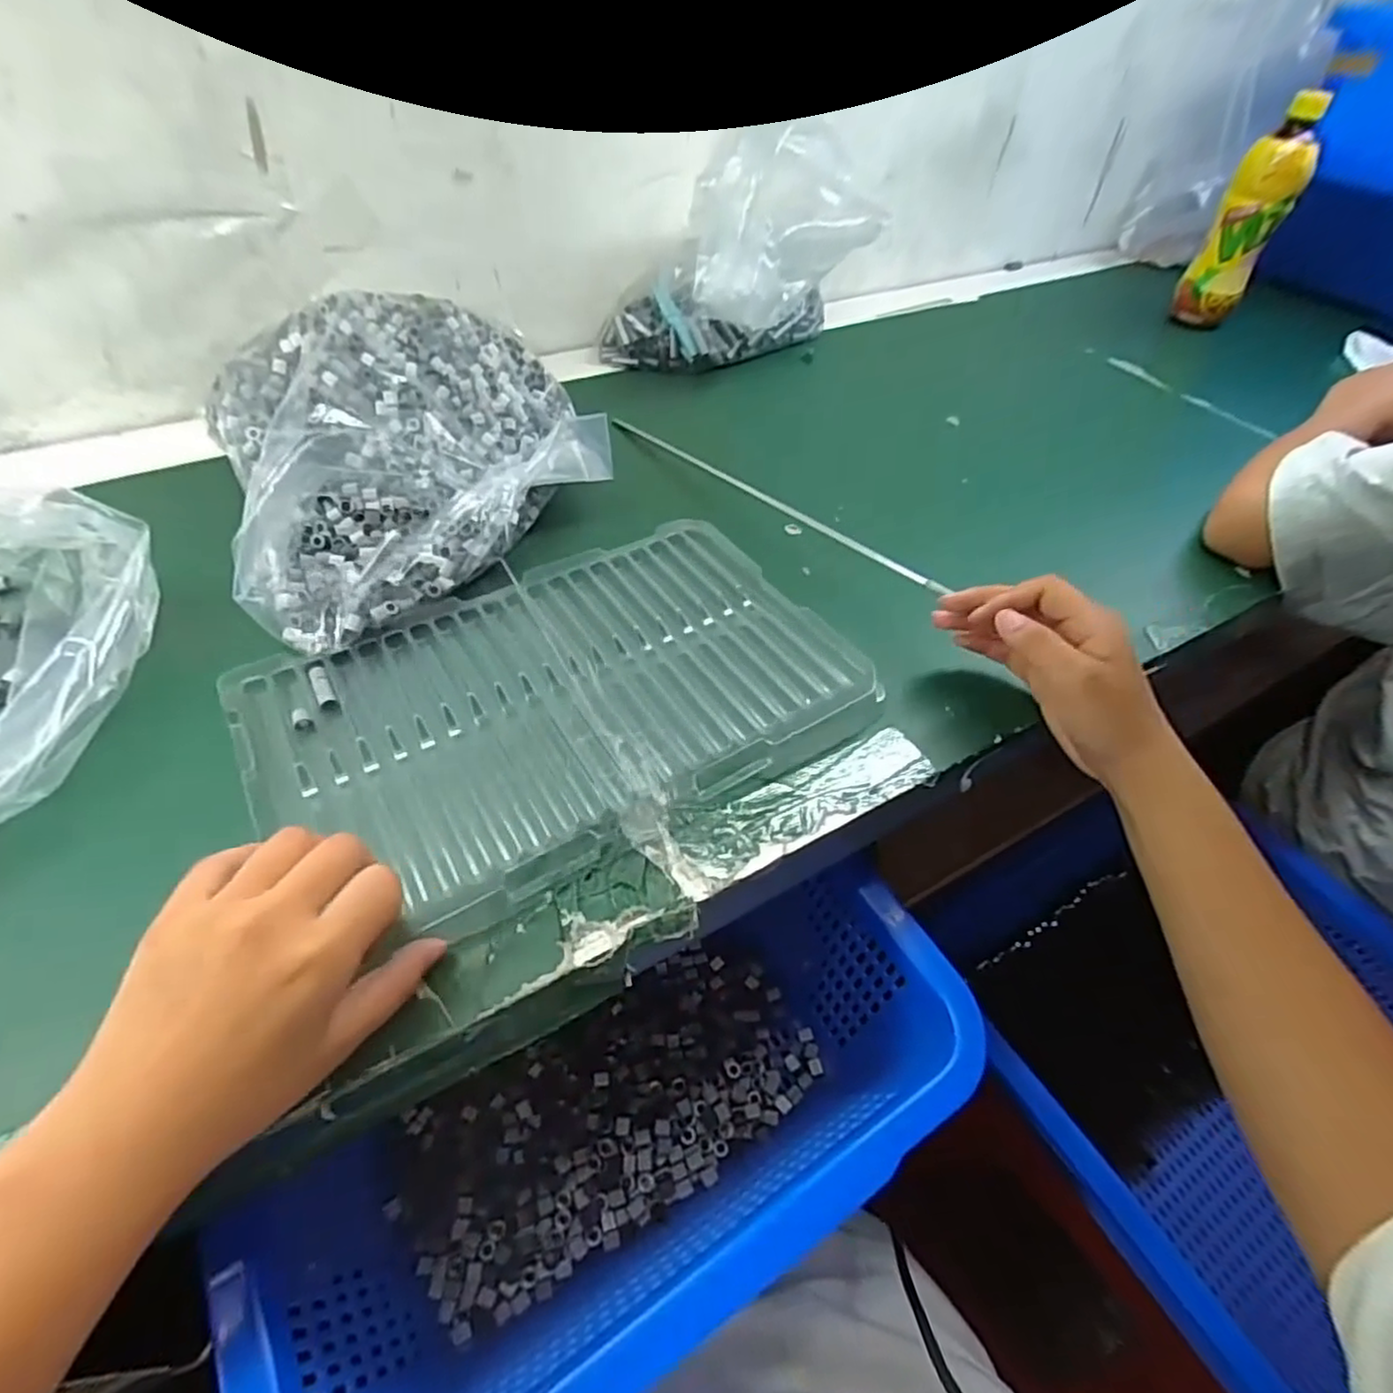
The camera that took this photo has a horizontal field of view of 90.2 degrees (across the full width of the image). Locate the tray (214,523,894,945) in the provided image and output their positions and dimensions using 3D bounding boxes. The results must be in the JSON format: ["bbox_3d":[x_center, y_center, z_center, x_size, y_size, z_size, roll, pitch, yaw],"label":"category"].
[{"bbox_3d":[-0.074,-0.005,0.382,0.299,0.016,0.189,-24,55,-23],"label":"tray"}]

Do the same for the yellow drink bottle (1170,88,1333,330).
[{"bbox_3d":[0.557,-0.478,0.701,0.059,0.181,0.055,24,52,16],"label":"yellow drink bottle"}]

